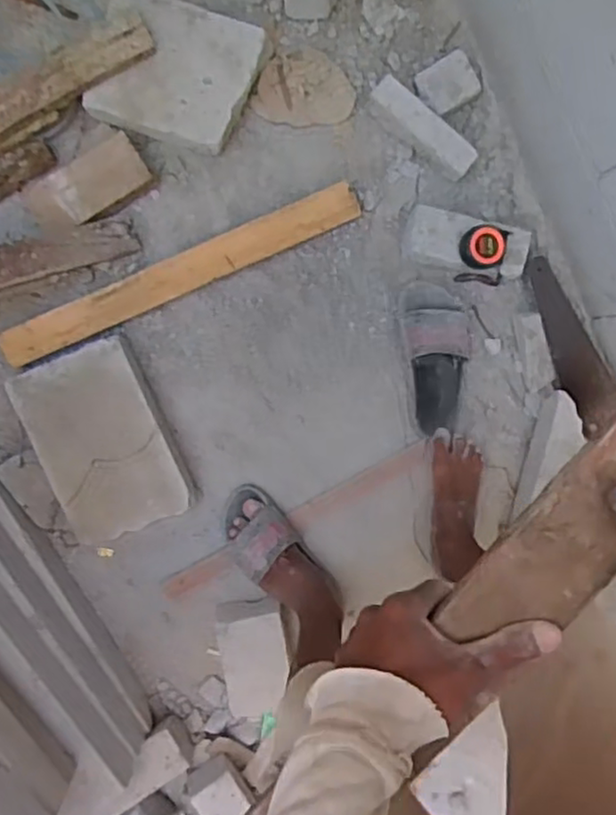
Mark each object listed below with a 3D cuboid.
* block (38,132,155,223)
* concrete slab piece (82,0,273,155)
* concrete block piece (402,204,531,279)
[{"bbox_3d":[-0.350,-0.376,1.140,0.163,0.029,0.094,-33,95,-1],"label":"block"},{"bbox_3d":[-0.214,-0.548,1.124,0.251,0.084,0.211,16,103,-2],"label":"concrete slab piece"},{"bbox_3d":[0.271,-0.281,1.174,0.202,0.078,0.092,10,93,-4],"label":"concrete block piece"}]

